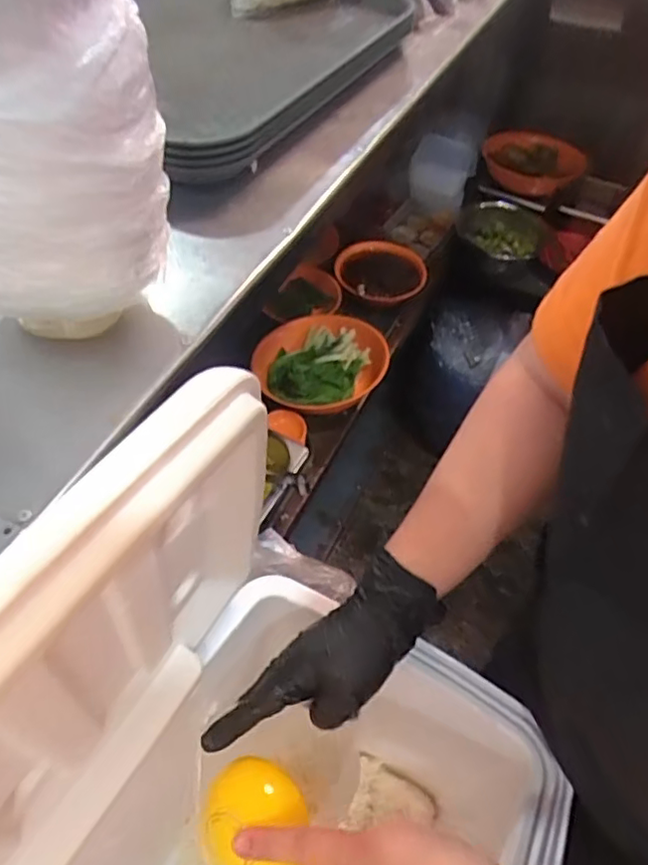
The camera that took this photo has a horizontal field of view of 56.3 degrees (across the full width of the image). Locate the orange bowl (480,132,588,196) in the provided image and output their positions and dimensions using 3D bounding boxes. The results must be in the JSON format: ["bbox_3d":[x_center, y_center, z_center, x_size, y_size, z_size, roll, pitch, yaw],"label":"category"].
[{"bbox_3d":[0.446,-0.575,1.296,0.209,0.064,0.187,-17,56,-17],"label":"orange bowl"}]

